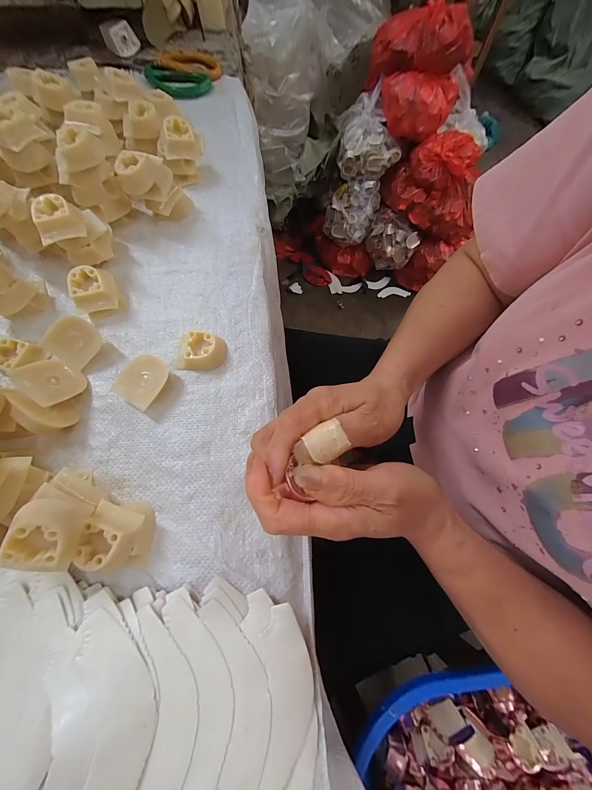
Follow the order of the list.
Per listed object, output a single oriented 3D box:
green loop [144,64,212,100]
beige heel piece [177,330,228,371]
[{"bbox_3d":[-0.174,-0.447,0.405,0.106,0.005,0.059,17,72,6],"label":"green loop"},{"bbox_3d":[-0.092,-0.045,0.275,0.049,0.019,0.039,-1,71,0],"label":"beige heel piece"}]

